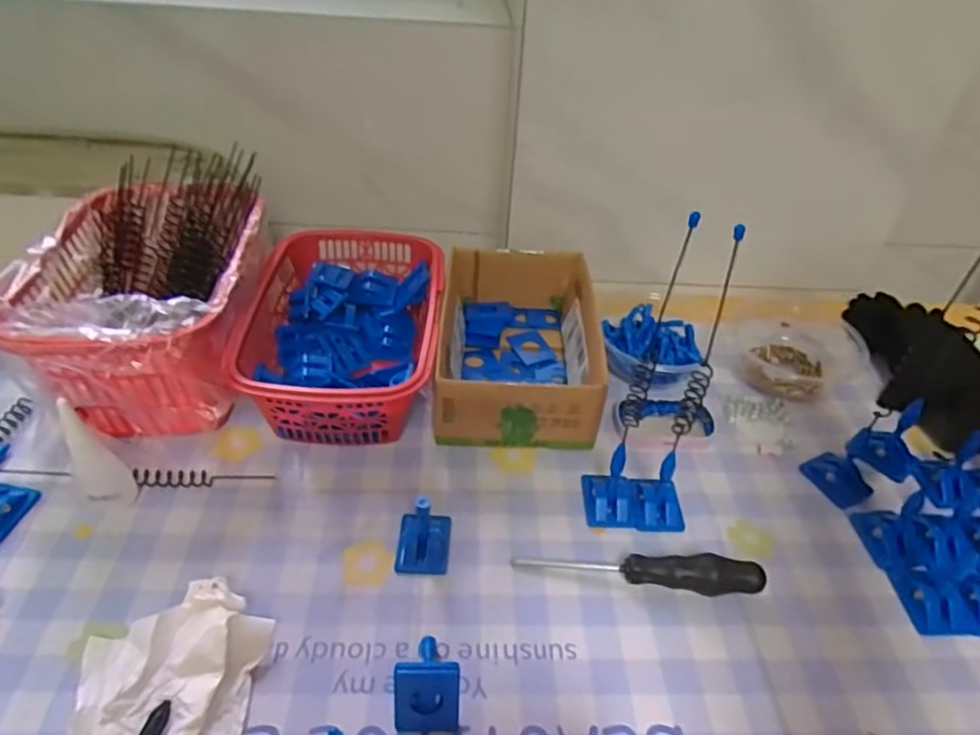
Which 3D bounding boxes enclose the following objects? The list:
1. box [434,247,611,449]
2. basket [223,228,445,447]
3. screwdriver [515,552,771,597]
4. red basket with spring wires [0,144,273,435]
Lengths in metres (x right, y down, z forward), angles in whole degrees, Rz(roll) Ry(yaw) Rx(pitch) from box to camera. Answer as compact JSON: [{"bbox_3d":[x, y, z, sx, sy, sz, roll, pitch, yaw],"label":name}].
[{"bbox_3d":[0.023,-0.018,0.547,0.123,0.072,0.184,4,42,-1],"label":"box"},{"bbox_3d":[-0.114,-0.029,0.540,0.143,0.079,0.209,3,42,-1],"label":"basket"},{"bbox_3d":[0.095,0.128,0.414,0.153,0.025,0.019,8,42,5],"label":"screwdriver"},{"bbox_3d":[-0.263,-0.056,0.529,0.153,0.126,0.242,1,42,-4],"label":"red basket with spring wires"}]

